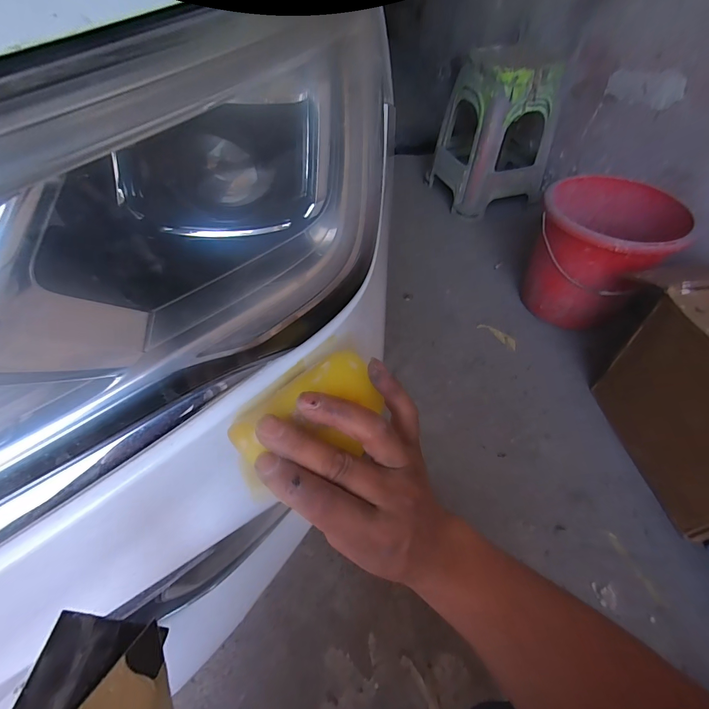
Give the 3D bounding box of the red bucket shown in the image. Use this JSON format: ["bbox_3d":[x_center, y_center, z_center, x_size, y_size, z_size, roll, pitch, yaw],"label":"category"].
[{"bbox_3d":[0.692,-0.290,1.106,0.323,0.356,0.336,3,50,-4],"label":"red bucket"}]

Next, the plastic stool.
[{"bbox_3d":[0.599,-0.905,1.506,0.390,0.529,0.366,-10,52,-14],"label":"plastic stool"}]

